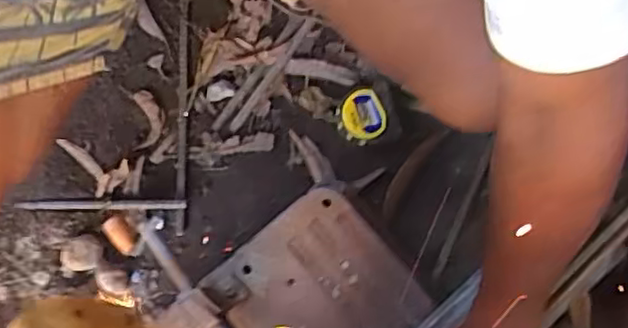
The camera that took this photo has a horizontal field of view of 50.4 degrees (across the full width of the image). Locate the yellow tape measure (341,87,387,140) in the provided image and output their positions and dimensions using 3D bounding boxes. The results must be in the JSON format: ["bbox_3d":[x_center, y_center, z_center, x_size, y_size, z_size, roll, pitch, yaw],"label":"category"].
[{"bbox_3d":[0.057,-0.053,0.780,0.050,0.042,0.062,-14,76,1],"label":"yellow tape measure"}]

